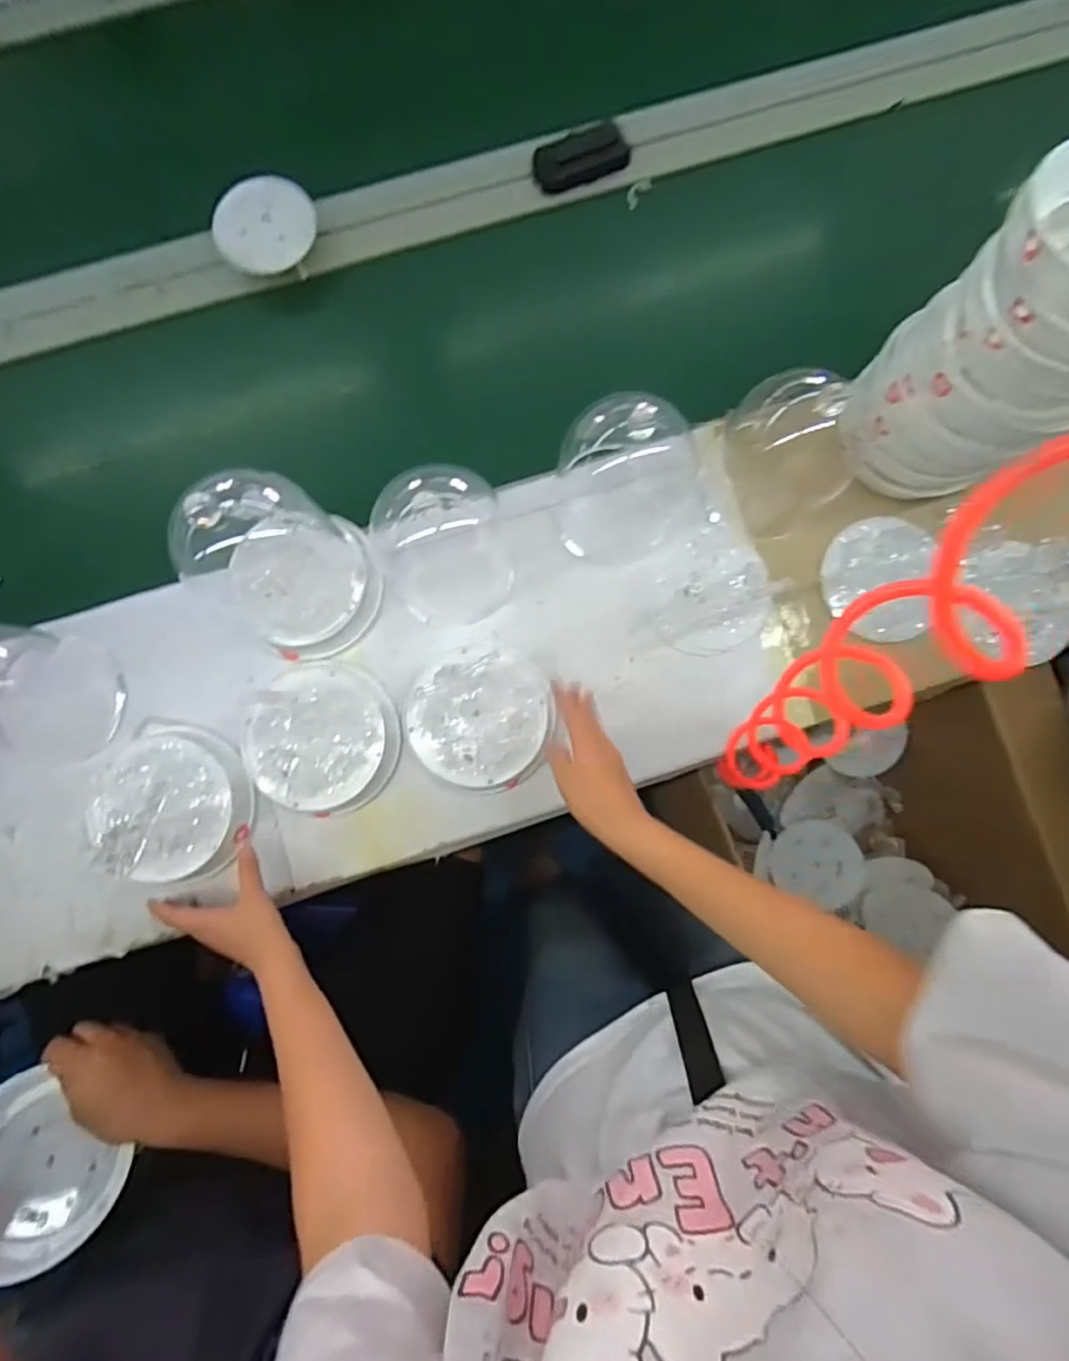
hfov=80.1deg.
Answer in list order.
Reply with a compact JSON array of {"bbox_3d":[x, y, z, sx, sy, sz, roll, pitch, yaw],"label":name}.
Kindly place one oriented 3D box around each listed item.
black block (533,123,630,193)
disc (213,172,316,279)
[{"bbox_3d":[0.053,-0.591,0.715,0.107,0.034,0.039,-16,85,-1],"label":"black block"},{"bbox_3d":[-0.283,-0.482,0.669,0.101,0.017,0.101,0,89,0],"label":"disc"}]

